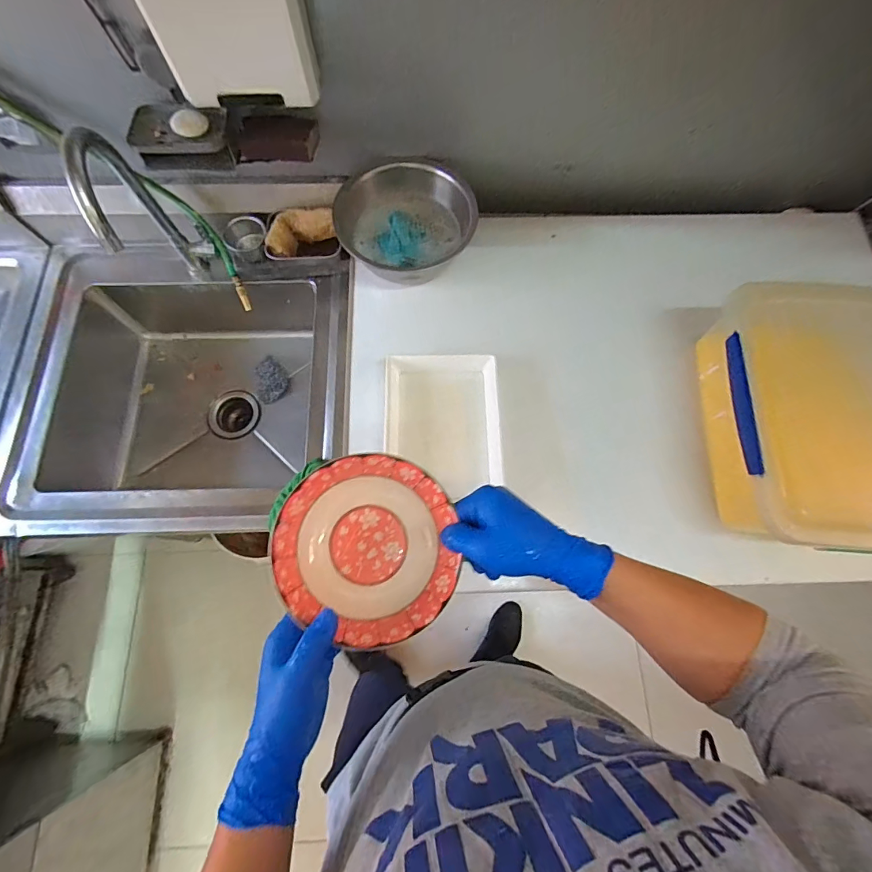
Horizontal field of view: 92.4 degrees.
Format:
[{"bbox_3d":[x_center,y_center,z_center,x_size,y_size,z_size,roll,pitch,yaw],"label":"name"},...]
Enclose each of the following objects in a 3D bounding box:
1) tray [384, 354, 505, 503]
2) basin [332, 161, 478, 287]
[{"bbox_3d":[0.010,-0.023,0.633,0.168,0.028,0.218,-2,73,-2],"label":"tray"},{"bbox_3d":[-0.046,-0.357,0.690,0.201,0.095,0.168,-35,76,-11],"label":"basin"}]

